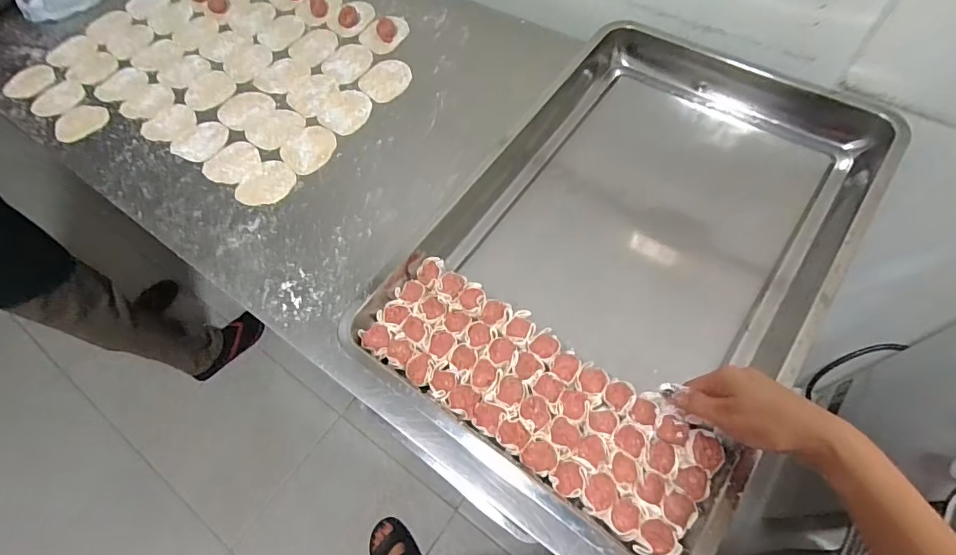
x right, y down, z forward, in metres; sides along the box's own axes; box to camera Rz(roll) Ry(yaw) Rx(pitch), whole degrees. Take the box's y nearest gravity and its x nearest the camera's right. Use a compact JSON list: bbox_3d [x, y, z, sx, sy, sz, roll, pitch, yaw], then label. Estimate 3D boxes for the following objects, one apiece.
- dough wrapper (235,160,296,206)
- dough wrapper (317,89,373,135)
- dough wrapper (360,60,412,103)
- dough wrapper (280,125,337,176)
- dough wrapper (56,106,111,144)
[{"bbox_3d":[-0.287,-0.127,0.658,0.066,0.004,0.077,32,68,18],"label":"dough wrapper"},{"bbox_3d":[-0.196,-0.247,0.713,0.076,0.004,0.081,-1,62,3],"label":"dough wrapper"},{"bbox_3d":[-0.142,-0.305,0.739,0.080,0.004,0.080,-1,62,3],"label":"dough wrapper"},{"bbox_3d":[-0.236,-0.181,0.681,0.072,0.004,0.077,-1,62,3],"label":"dough wrapper"},{"bbox_3d":[-0.606,-0.237,0.737,0.075,0.007,0.075,28,67,17],"label":"dough wrapper"}]

